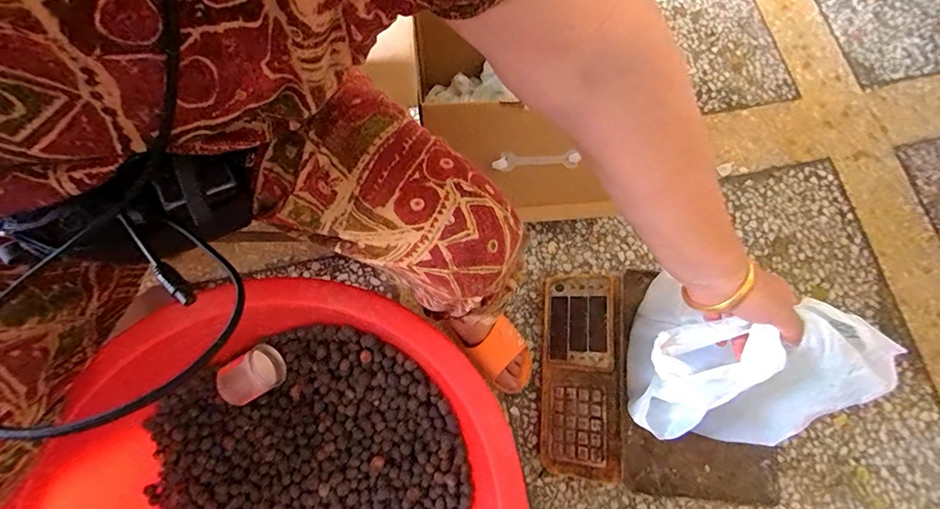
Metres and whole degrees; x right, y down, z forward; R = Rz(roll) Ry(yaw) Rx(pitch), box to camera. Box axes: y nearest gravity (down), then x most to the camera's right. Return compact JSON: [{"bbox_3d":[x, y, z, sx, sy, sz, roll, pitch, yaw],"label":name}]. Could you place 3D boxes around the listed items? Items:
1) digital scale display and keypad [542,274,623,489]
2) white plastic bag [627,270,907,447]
[{"bbox_3d":[0.191,0.197,0.705,0.133,0.066,0.322,-4,74,29],"label":"digital scale display and keypad"},{"bbox_3d":[0.303,0.147,0.503,0.228,0.278,0.205,39,78,9],"label":"white plastic bag"}]

